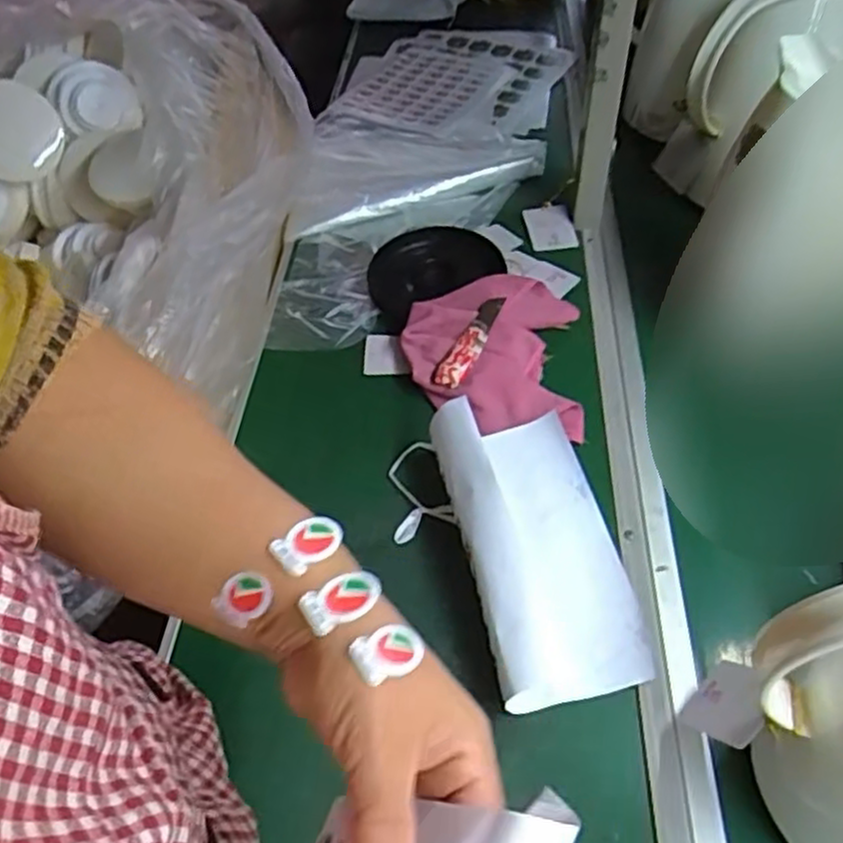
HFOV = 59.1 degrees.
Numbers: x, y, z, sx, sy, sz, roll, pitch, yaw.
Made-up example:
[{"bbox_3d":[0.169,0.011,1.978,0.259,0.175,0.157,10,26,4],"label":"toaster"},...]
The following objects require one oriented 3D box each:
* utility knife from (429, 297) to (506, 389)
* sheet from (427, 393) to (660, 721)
[{"bbox_3d":[0.046,-0.075,0.683,0.026,0.009,0.107,24,66,21],"label":"utility knife"},{"bbox_3d":[0.087,0.080,0.550,0.115,0.067,0.227,-10,49,-7],"label":"sheet"}]

